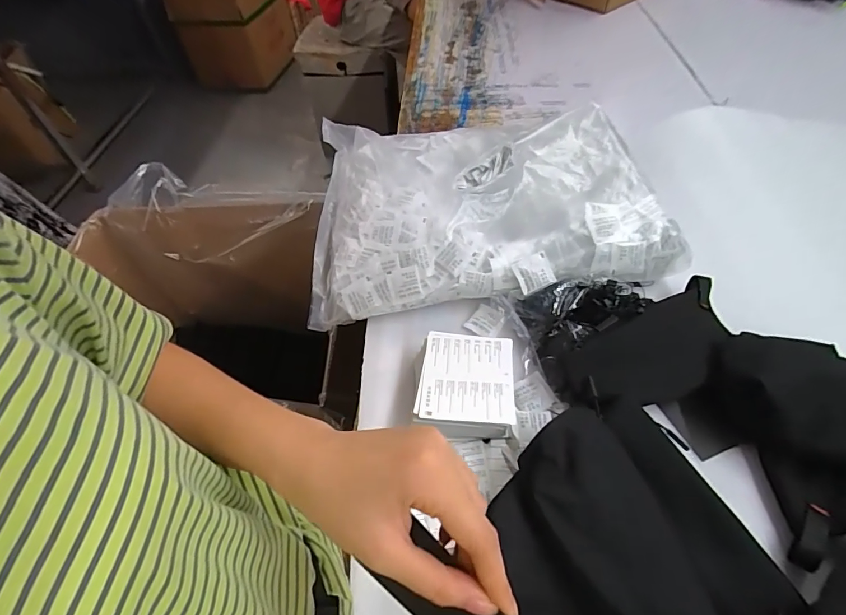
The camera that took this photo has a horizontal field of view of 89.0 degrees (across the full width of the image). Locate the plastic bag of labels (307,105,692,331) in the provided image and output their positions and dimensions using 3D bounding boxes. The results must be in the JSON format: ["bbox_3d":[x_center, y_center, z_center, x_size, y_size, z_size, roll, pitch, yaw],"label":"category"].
[{"bbox_3d":[0.079,-0.147,0.613,0.455,0.104,0.352,-3,51,2],"label":"plastic bag of labels"}]

